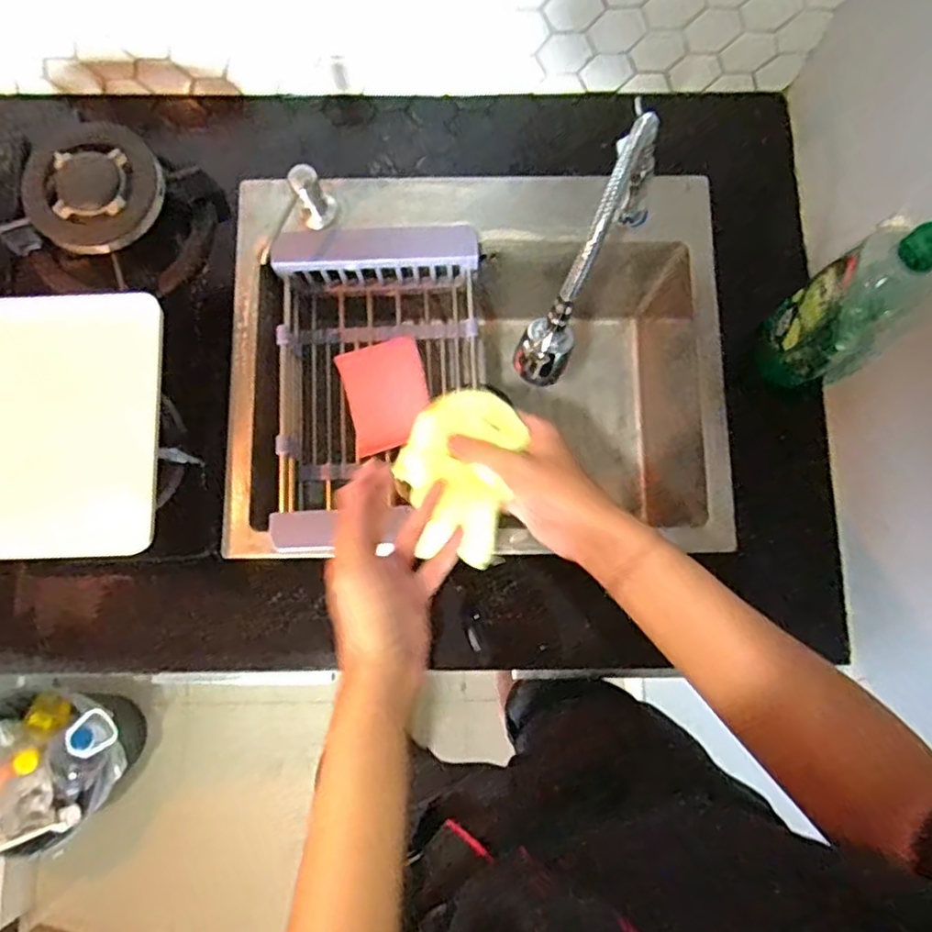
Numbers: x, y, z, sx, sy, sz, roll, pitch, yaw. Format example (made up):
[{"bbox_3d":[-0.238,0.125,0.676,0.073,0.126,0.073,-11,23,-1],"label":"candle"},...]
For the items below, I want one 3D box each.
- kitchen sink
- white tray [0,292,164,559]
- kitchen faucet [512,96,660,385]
[{"bbox_3d":[0.011,-0.103,0.763,0.497,0.210,0.416,-2,80,-1],"label":"kitchen sink"},{"bbox_3d":[-0.358,-0.038,0.583,0.163,0.032,0.233,-1,80,0],"label":"white tray"},{"bbox_3d":[0.108,-0.185,0.592,0.056,0.178,0.217,28,81,5],"label":"kitchen faucet"}]

